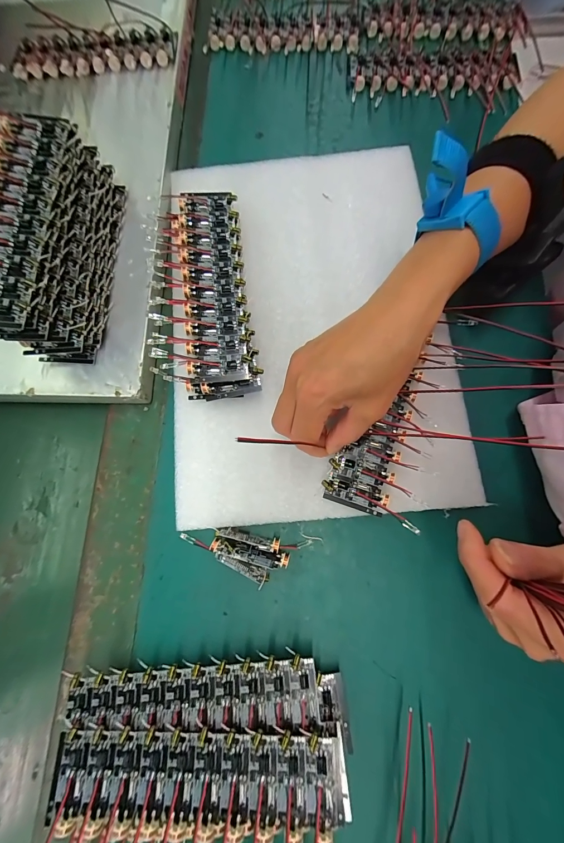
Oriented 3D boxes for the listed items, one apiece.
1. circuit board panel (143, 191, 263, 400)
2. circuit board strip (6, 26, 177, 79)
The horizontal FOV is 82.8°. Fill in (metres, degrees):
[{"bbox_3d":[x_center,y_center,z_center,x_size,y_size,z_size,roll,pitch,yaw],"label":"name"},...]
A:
[{"bbox_3d":[-0.066,-0.102,0.250,0.077,0.025,0.168,-9,78,-2],"label":"circuit board panel"},{"bbox_3d":[-0.188,-0.362,0.315,0.159,0.017,0.052,3,78,1],"label":"circuit board strip"}]

